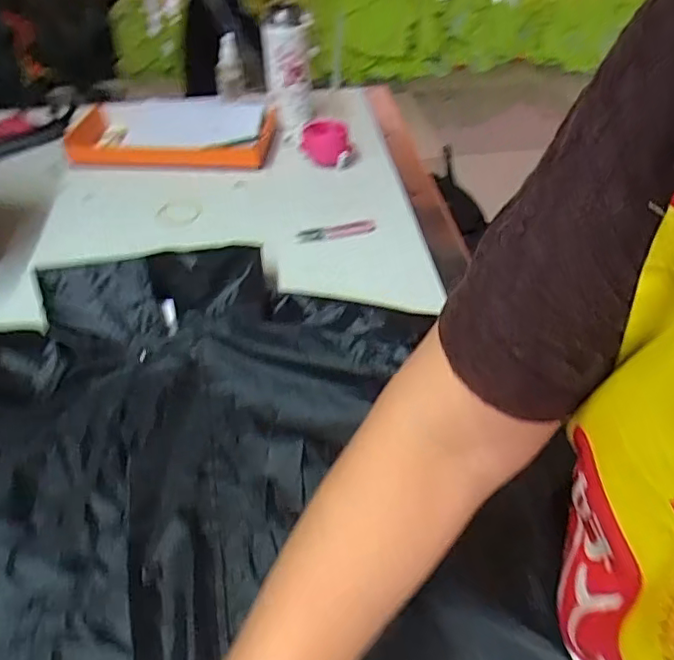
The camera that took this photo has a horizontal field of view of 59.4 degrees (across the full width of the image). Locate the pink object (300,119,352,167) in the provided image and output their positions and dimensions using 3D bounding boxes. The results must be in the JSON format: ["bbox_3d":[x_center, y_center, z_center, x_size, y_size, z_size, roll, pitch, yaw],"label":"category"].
[{"bbox_3d":[-0.018,-0.300,0.936,0.079,0.049,0.073,-6,42,-5],"label":"pink object"}]

